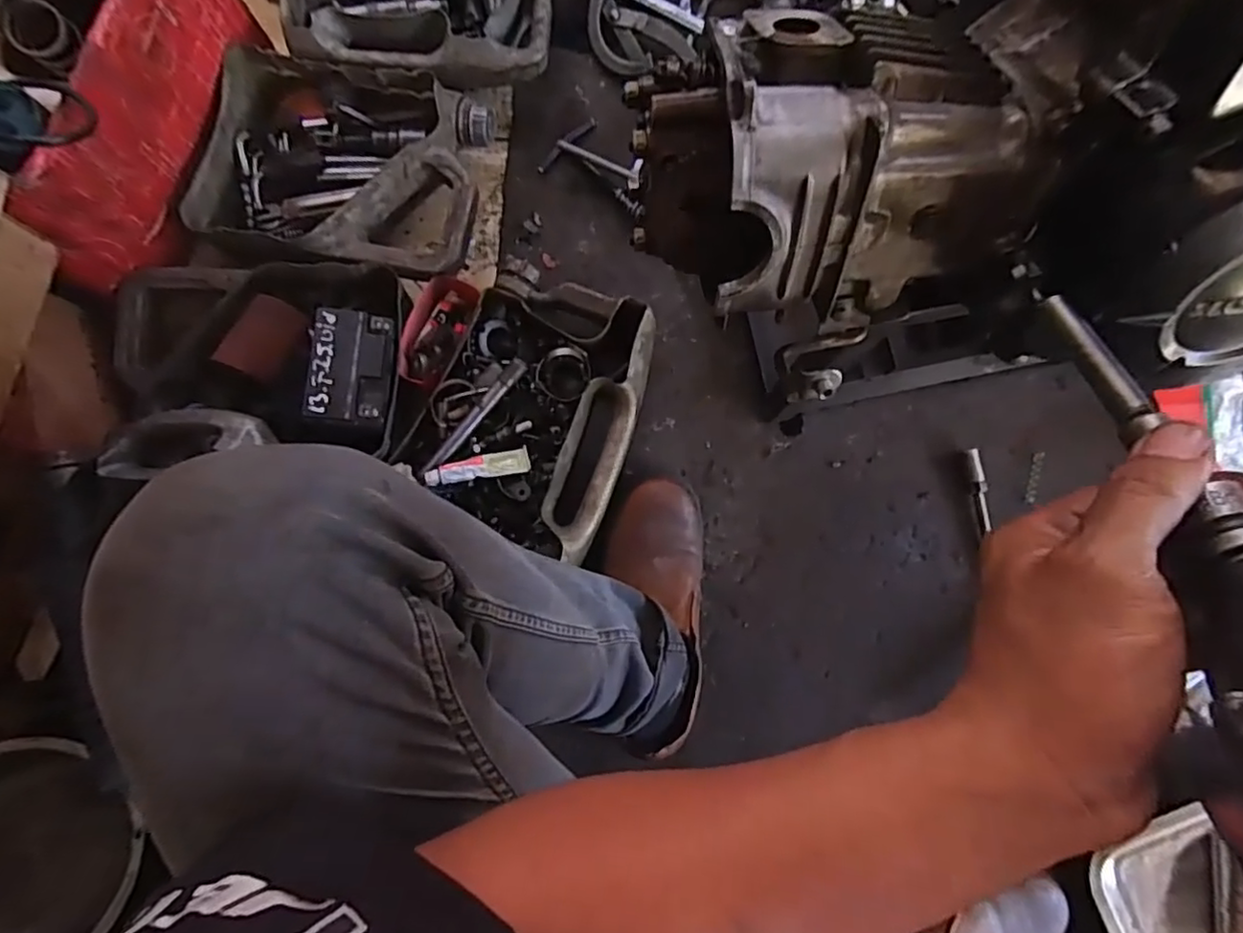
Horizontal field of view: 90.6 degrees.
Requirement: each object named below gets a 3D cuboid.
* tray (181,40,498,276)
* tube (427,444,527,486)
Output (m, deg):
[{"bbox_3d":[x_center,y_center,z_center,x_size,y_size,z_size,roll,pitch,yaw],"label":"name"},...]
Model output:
[{"bbox_3d":[-0.297,-0.334,0.696,0.297,0.082,0.235,14,84,3],"label":"tray"},{"bbox_3d":[-0.147,0.001,0.634,0.104,0.016,0.025,-11,83,-14],"label":"tube"}]

